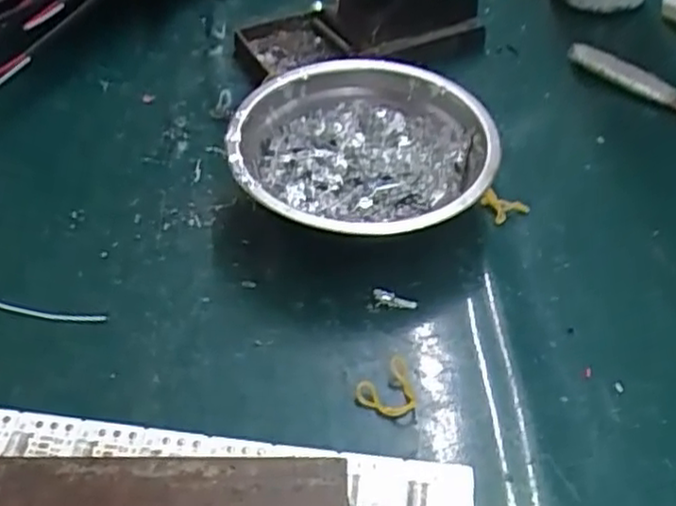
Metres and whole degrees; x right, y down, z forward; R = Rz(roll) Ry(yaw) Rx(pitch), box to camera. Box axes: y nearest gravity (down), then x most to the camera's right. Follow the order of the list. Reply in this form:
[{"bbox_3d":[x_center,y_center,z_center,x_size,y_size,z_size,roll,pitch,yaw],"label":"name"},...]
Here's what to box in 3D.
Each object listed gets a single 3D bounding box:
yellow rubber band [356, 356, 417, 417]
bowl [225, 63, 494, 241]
[{"bbox_3d":[0.019,0.055,0.290,0.023,0.008,0.025,0,48,0],"label":"yellow rubber band"},{"bbox_3d":[0.011,-0.048,0.355,0.124,0.042,0.124,0,48,0],"label":"bowl"}]

